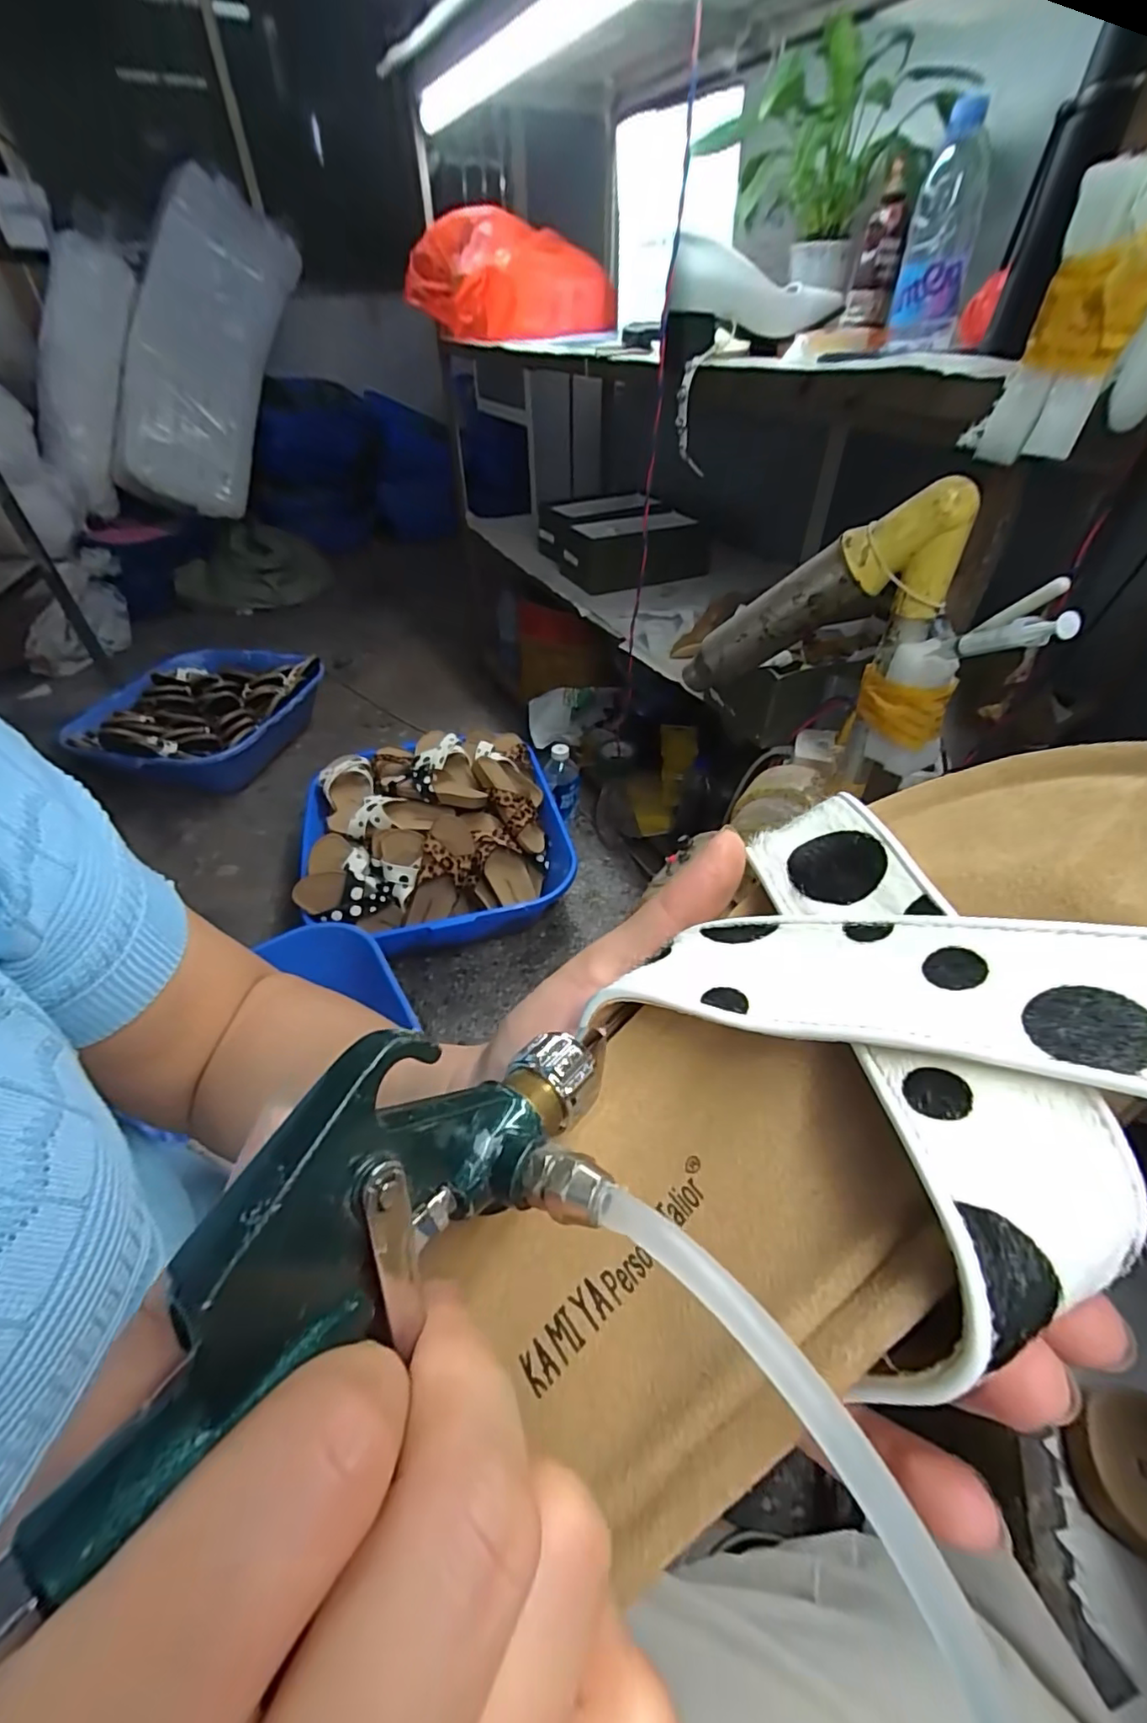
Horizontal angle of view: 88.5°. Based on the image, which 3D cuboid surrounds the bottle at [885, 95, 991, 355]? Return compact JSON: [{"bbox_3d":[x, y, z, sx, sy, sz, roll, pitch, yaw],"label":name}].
[{"bbox_3d":[0.382,-0.643,0.610,0.066,0.171,0.069,13,45,15],"label":"bottle"}]

